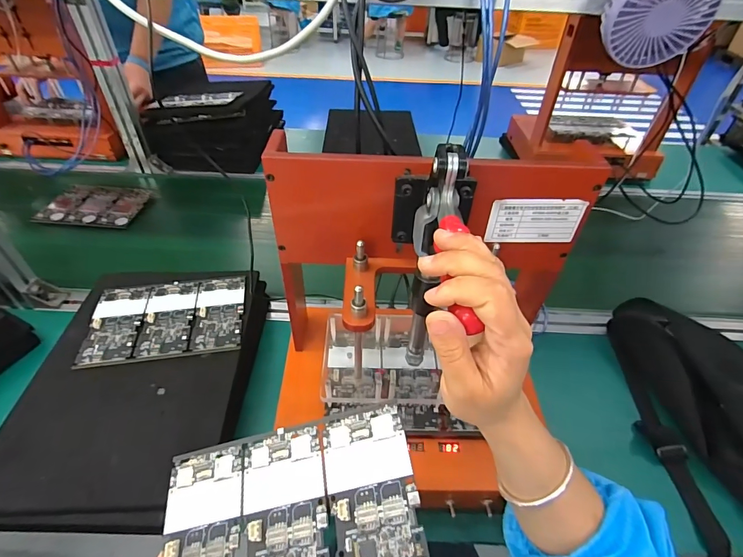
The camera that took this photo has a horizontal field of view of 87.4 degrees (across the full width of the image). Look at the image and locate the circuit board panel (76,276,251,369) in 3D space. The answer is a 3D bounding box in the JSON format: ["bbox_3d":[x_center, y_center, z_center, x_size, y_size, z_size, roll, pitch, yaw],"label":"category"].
[{"bbox_3d":[-0.289,0.057,0.557,0.203,0.012,0.135,-6,43,-8],"label":"circuit board panel"}]

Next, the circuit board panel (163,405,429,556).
[{"bbox_3d":[-0.064,0.185,0.294,0.200,0.004,0.138,-16,53,6],"label":"circuit board panel"}]

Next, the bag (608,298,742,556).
[{"bbox_3d":[0.443,0.186,0.514,0.171,0.103,0.343,8,43,7],"label":"bag"}]

